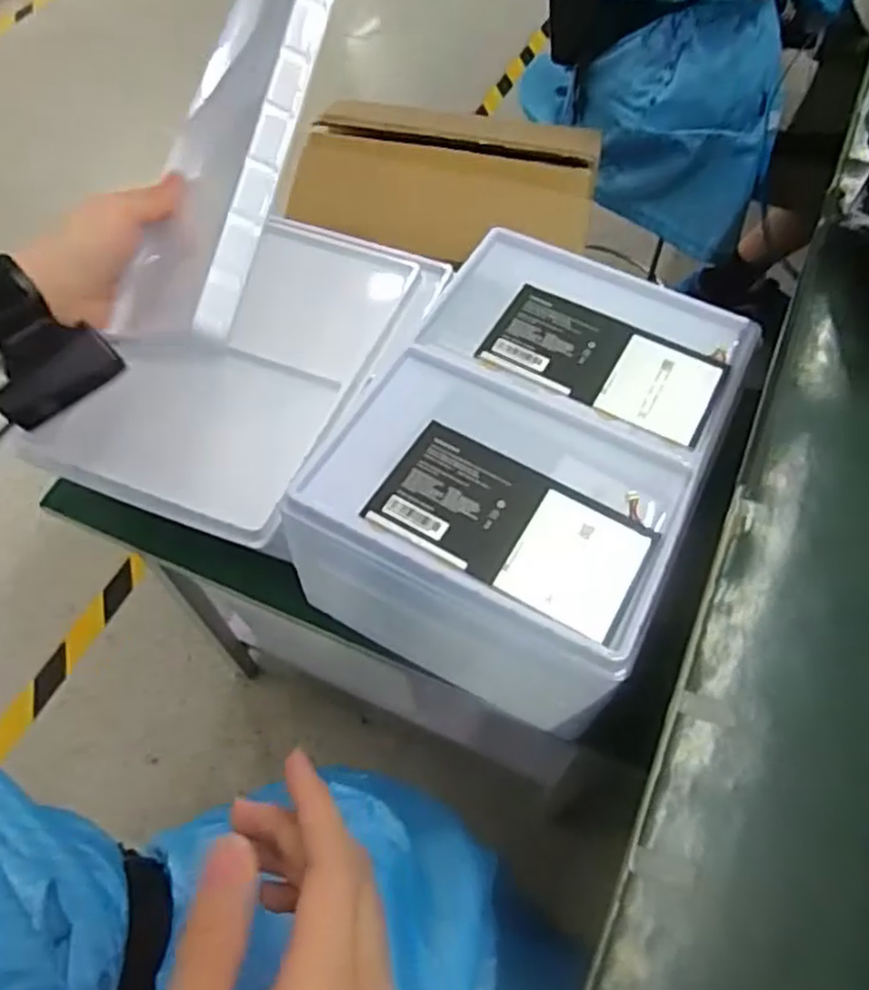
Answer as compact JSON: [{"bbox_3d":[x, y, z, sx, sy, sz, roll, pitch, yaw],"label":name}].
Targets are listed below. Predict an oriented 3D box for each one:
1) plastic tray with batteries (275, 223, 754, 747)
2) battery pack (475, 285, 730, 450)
[{"bbox_3d":[0.075,-0.028,0.558,0.235,0.140,0.334,25,63,15],"label":"plastic tray with batteries"},{"bbox_3d":[0.127,-0.101,0.542,0.168,0.011,0.090,26,64,15],"label":"battery pack"}]

